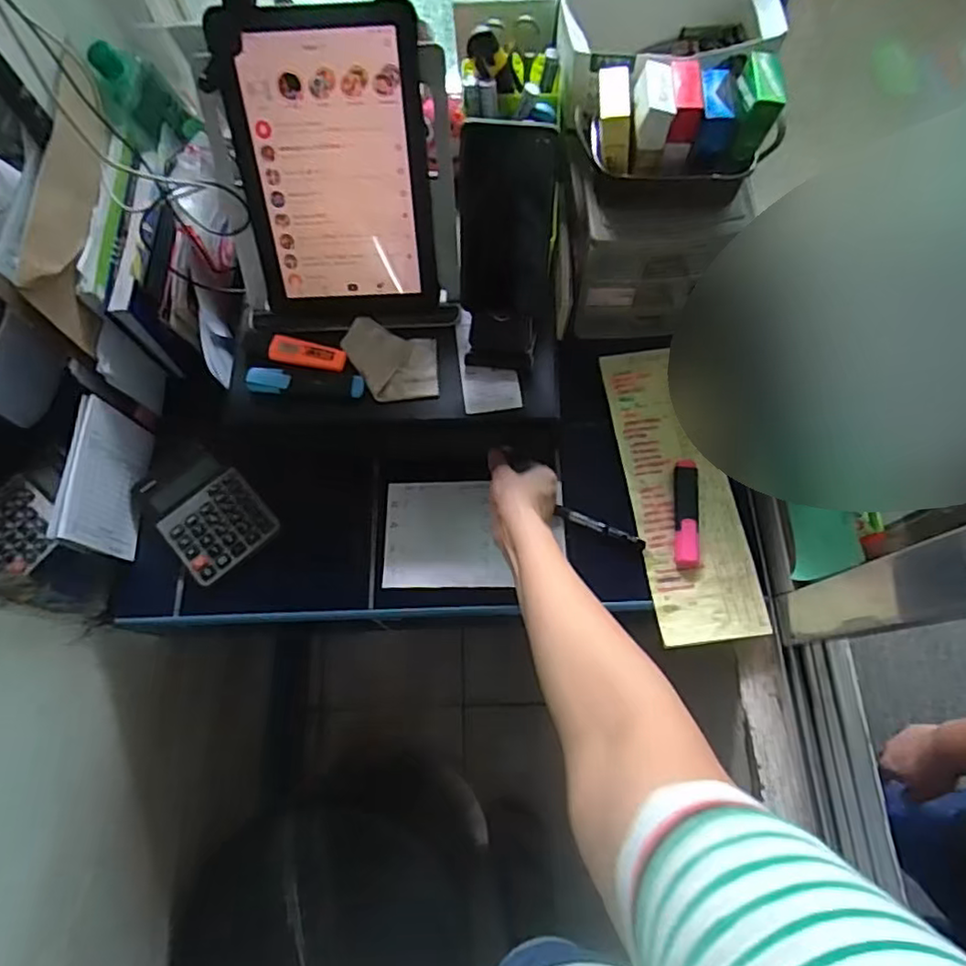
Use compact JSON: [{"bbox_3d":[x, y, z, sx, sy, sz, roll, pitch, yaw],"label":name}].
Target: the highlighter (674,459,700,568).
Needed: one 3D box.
[{"bbox_3d":[0.218,0.029,0.664,0.026,0.011,0.118,5,70,4],"label":"highlighter"}]

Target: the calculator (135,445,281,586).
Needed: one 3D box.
[{"bbox_3d":[-0.299,0.027,0.671,0.100,0.017,0.140,-42,73,-13],"label":"calculator"}]

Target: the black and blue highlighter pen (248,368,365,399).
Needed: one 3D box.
[{"bbox_3d":[-0.175,-0.100,0.617,0.112,0.012,0.027,1,69,3],"label":"black and blue highlighter pen"}]

